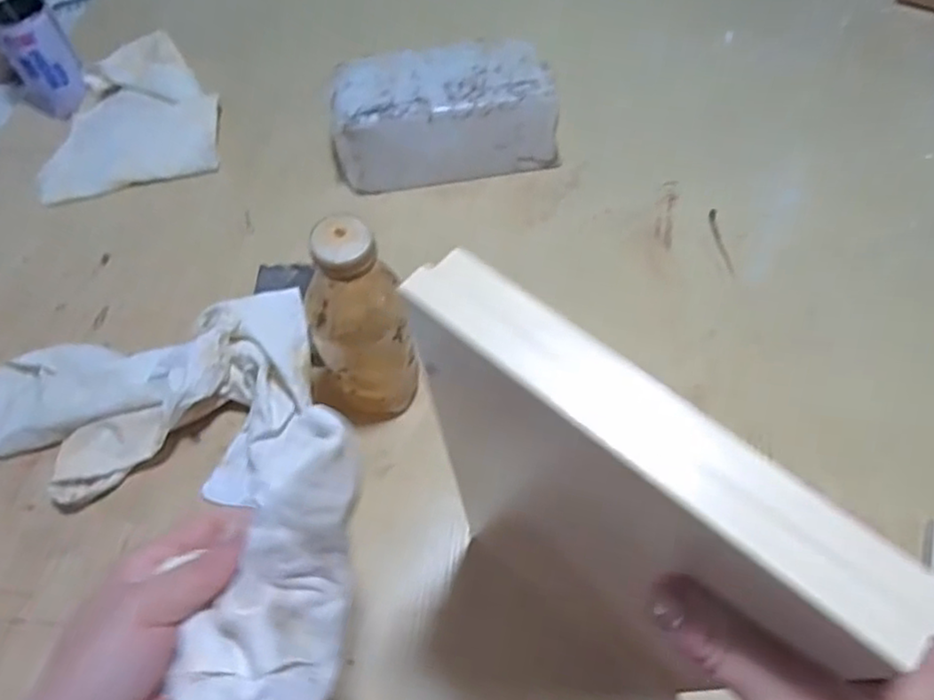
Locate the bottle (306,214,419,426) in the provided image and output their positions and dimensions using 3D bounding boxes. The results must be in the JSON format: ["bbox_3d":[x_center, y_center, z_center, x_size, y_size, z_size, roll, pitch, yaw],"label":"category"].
[{"bbox_3d":[-0.084,-0.011,0.494,0.081,0.208,0.067,-19,60,-10],"label":"bottle"}]

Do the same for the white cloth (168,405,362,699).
[{"bbox_3d":[-0.088,0.128,0.304,0.060,0.058,0.197,14,79,9],"label":"white cloth"}]

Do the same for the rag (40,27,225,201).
[{"bbox_3d":[-0.382,-0.263,0.751,0.197,0.042,0.193,-14,60,-7],"label":"rag"}]

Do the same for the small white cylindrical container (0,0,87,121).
[{"bbox_3d":[-0.471,-0.323,0.741,0.068,0.117,0.066,-33,64,-17],"label":"small white cylindrical container"}]

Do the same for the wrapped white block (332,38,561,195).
[{"bbox_3d":[-0.024,-0.238,0.692,0.229,0.104,0.103,-7,59,-3],"label":"wrapped white block"}]

